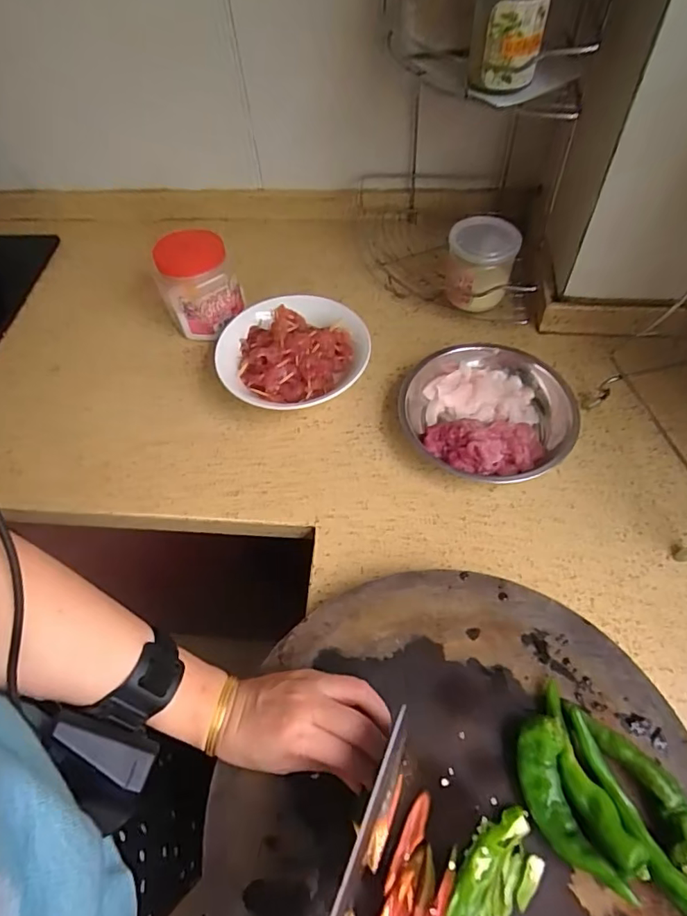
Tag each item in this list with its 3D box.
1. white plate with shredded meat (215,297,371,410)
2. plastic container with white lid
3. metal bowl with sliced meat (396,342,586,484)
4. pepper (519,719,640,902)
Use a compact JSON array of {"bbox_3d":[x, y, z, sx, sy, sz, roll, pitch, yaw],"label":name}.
[{"bbox_3d":[-0.058,-0.125,0.652,0.180,0.079,0.171,-2,57,2],"label":"white plate with shredded meat"},{"bbox_3d":[0.179,-0.244,0.696,0.085,0.112,0.081,10,58,10],"label":"plastic container with white lid"},{"bbox_3d":[0.168,-0.056,0.609,0.180,0.051,0.190,-2,57,2],"label":"metal bowl with sliced meat"},{"bbox_3d":[0.151,0.245,0.369,0.038,0.032,0.108,-13,57,-5],"label":"pepper"}]

